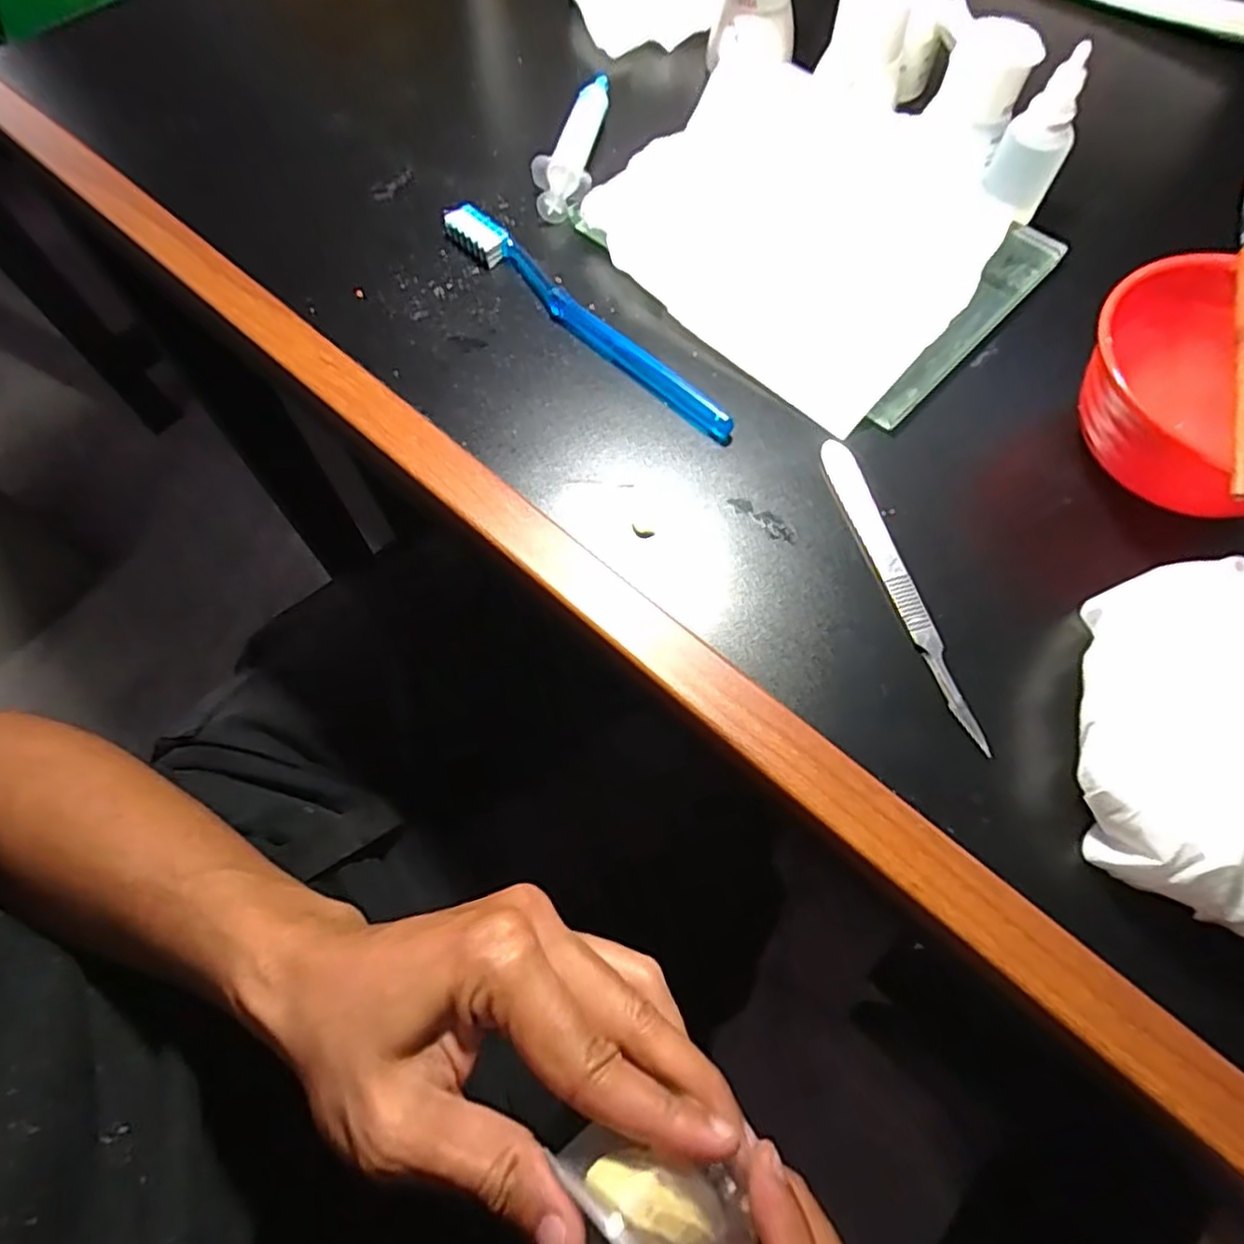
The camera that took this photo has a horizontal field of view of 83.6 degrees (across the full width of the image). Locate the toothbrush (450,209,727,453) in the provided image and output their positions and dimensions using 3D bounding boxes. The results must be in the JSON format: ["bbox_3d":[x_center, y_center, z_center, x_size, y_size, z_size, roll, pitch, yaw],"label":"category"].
[{"bbox_3d":[-0.019,-0.143,0.326,0.016,0.013,0.185,-41,72,-16],"label":"toothbrush"}]

